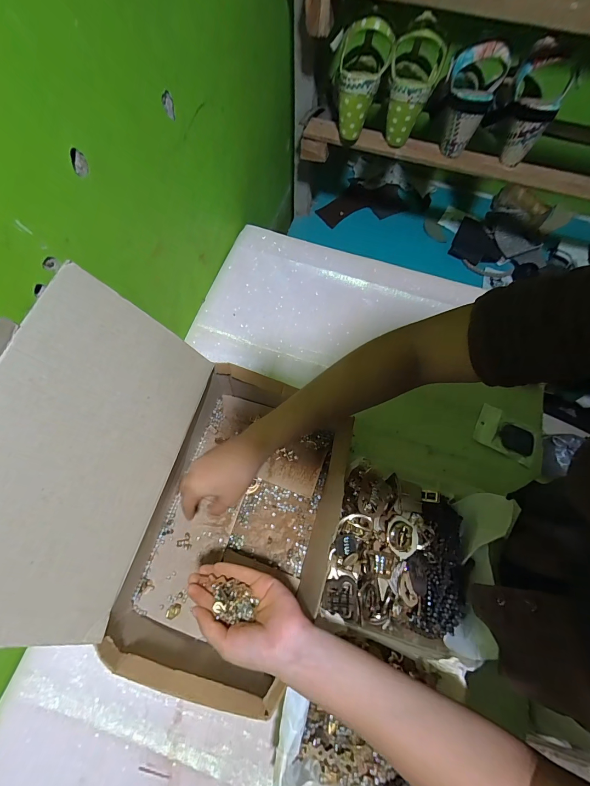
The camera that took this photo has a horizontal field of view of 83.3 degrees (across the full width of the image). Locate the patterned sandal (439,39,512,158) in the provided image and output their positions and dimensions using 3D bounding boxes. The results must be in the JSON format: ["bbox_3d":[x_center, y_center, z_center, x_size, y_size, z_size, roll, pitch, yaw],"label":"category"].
[{"bbox_3d":[0.269,-0.461,0.525,0.077,0.135,0.067,25,70,7],"label":"patterned sandal"}]

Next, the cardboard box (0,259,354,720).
[{"bbox_3d":[-0.110,0.109,0.349,0.322,0.269,0.325,18,70,4],"label":"cardboard box"}]

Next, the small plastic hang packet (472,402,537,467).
[{"bbox_3d":[0.338,0.066,0.531,0.092,0.011,0.064,29,71,8],"label":"small plastic hang packet"}]

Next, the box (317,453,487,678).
[{"bbox_3d":[0.133,0.206,0.426,0.179,0.080,0.191,17,69,4],"label":"box"}]

